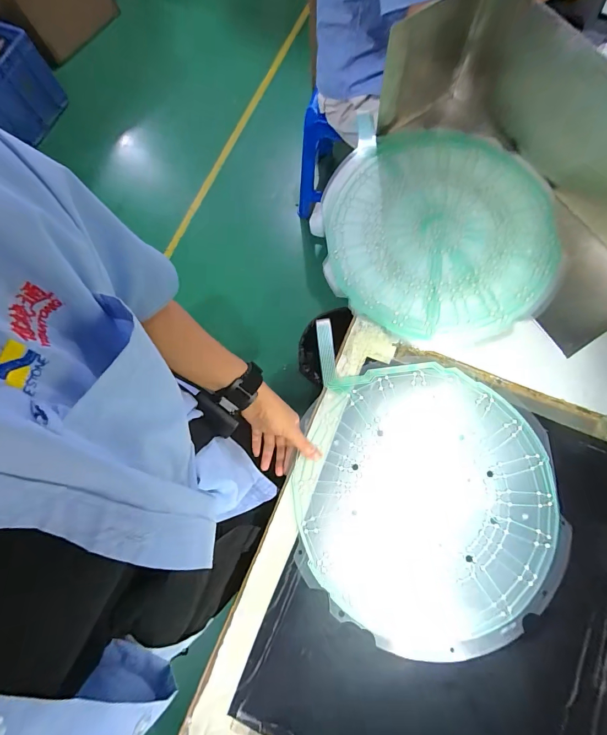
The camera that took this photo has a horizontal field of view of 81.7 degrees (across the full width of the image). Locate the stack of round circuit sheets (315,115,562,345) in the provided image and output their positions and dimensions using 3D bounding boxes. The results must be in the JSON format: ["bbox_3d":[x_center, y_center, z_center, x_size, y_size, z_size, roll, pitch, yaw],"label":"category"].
[{"bbox_3d":[0.208,-0.220,0.548,0.345,0.025,0.354,12,77,7],"label":"stack of round circuit sheets"}]

